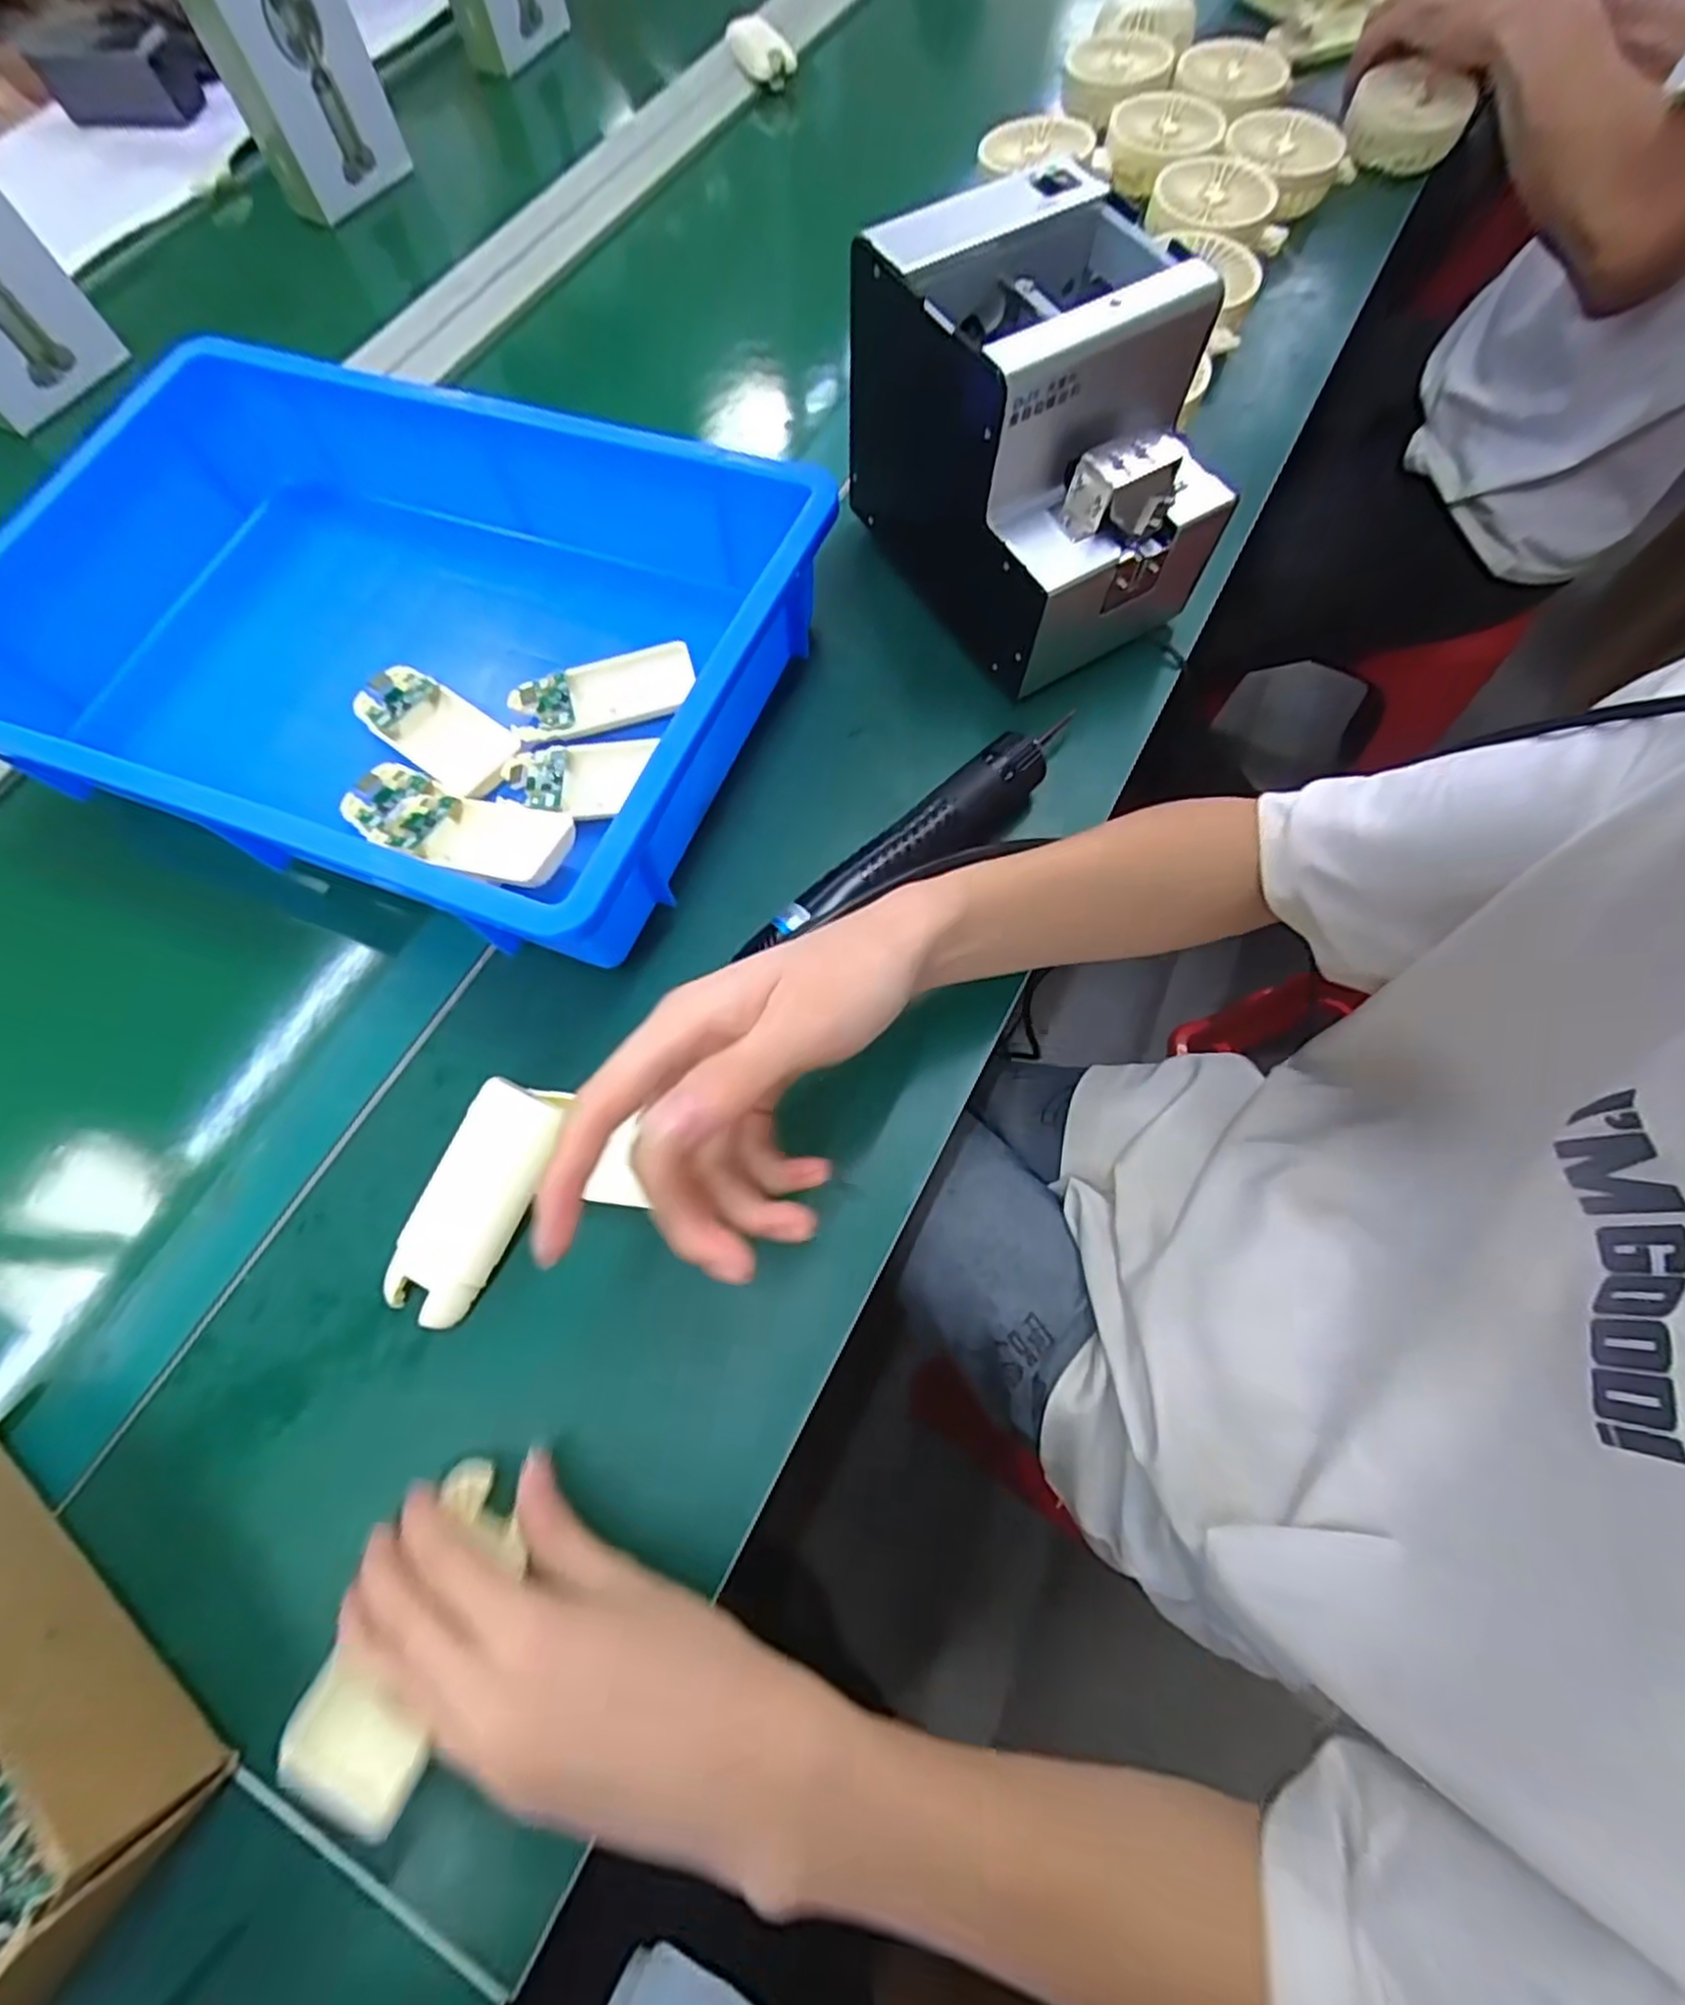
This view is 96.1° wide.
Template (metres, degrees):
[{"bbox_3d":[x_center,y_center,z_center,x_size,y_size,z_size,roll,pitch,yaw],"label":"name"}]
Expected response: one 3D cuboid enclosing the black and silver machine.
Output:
[{"bbox_3d":[0.104,-0.297,0.409,0.125,0.149,0.181,-31,71,-9],"label":"black and silver machine"}]

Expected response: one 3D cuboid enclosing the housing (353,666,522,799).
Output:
[{"bbox_3d":[-0.226,-0.151,0.424,0.107,0.013,0.044,35,74,14],"label":"housing"}]

